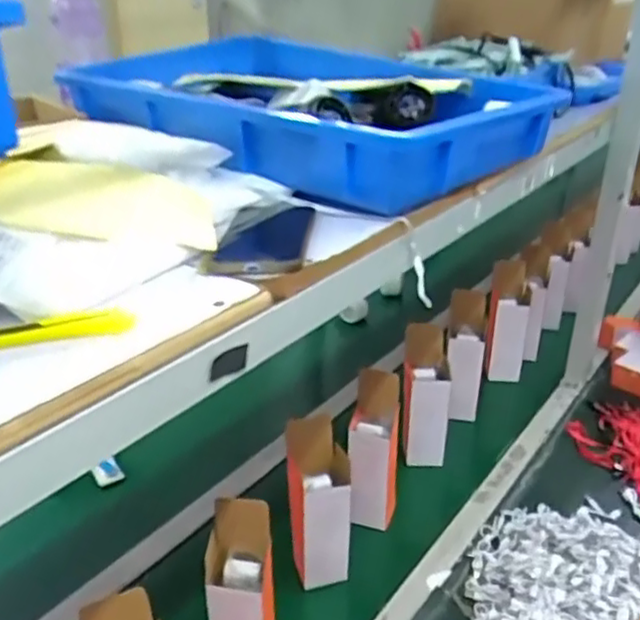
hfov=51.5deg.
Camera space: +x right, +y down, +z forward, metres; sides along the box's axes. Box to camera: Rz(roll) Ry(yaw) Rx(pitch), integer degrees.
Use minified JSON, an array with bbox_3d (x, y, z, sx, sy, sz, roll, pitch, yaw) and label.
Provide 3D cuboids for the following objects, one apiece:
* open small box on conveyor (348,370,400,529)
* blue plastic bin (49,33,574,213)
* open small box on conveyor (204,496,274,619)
[{"bbox_3d":[0.083,0.214,1.010,0.075,0.246,0.059,4,26,8],"label":"open small box on conveyor"},{"bbox_3d":[-0.046,-0.285,0.898,0.675,0.109,0.429,23,34,39],"label":"blue plastic bin"},{"bbox_3d":[-0.090,0.336,0.765,0.081,0.239,0.064,-3,26,-6],"label":"open small box on conveyor"}]

